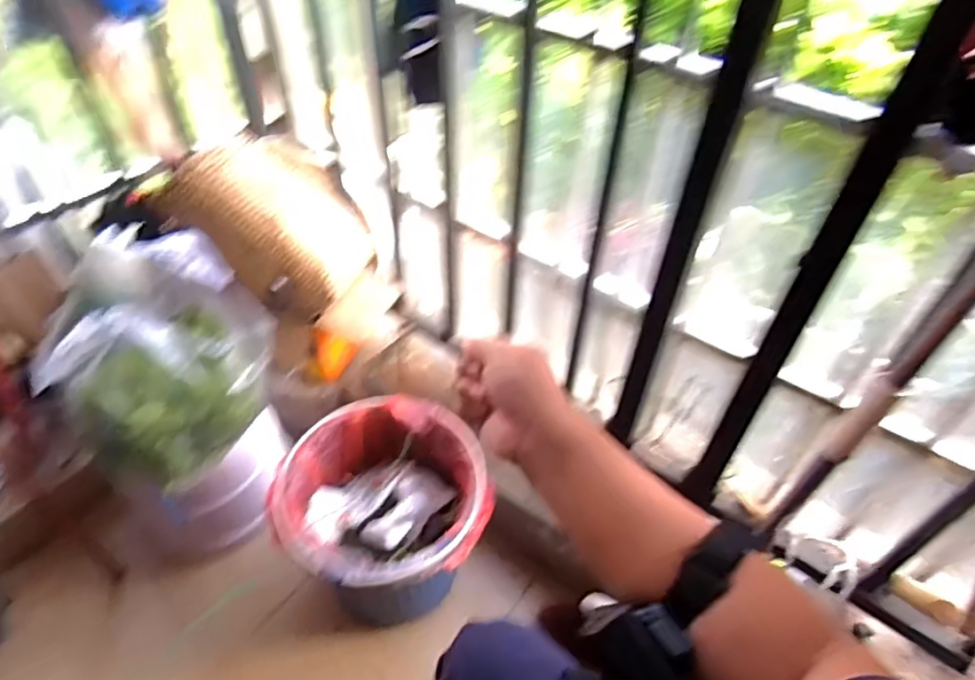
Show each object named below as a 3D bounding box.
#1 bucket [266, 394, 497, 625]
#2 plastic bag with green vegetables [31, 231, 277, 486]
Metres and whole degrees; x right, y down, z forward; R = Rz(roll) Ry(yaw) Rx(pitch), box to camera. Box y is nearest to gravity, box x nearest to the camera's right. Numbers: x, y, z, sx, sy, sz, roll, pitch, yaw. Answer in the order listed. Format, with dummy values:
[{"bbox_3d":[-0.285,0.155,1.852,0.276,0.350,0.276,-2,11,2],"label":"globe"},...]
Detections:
[{"bbox_3d":[-0.167,0.295,0.938,0.261,0.282,0.287,2,46,-2],"label":"bucket"},{"bbox_3d":[-0.496,0.011,0.877,0.270,0.245,0.289,-31,55,-29],"label":"plastic bag with green vegetables"}]

